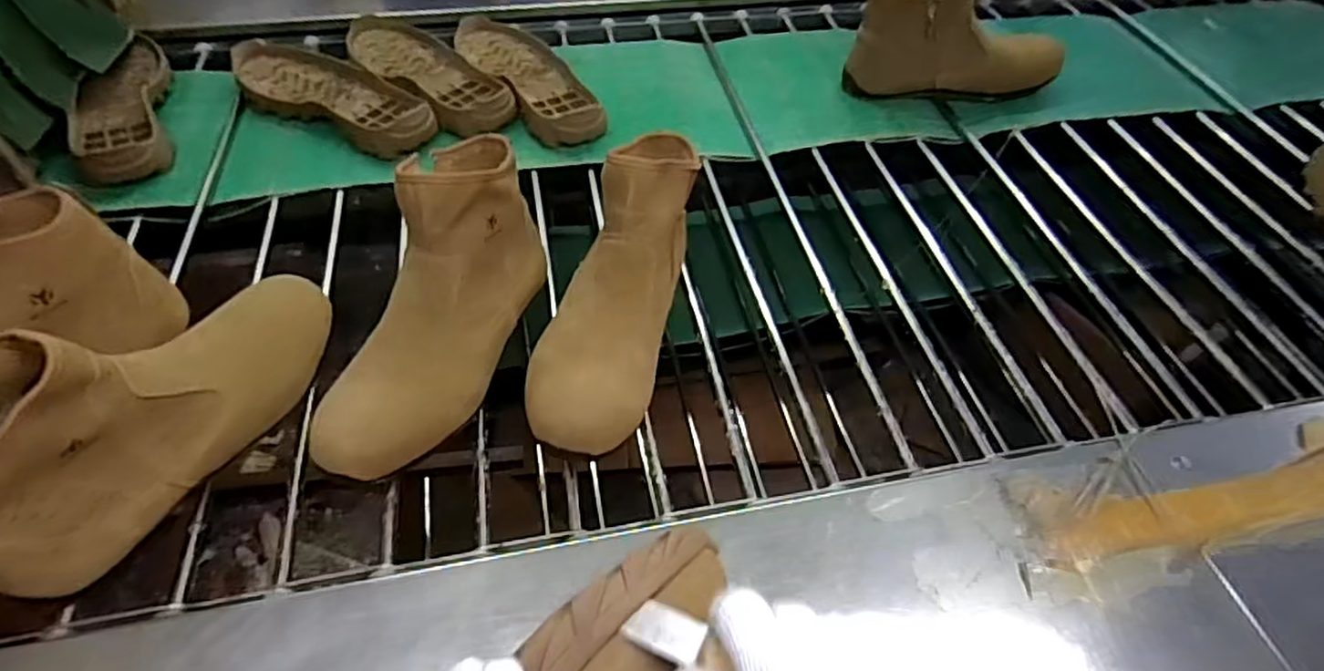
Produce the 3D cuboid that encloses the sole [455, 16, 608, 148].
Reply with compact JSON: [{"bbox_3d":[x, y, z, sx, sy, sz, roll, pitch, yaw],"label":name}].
[{"bbox_3d":[-0.173,-0.338,0.888,0.095,0.027,0.293,-25,54,-23],"label":"sole"}]

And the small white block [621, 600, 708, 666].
[{"bbox_3d":[0.001,0.147,0.344,0.038,0.009,0.022,22,51,16],"label":"small white block"}]

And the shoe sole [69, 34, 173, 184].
[{"bbox_3d":[-0.635,-0.275,0.815,0.089,0.036,0.272,-17,54,-17],"label":"shoe sole"}]

